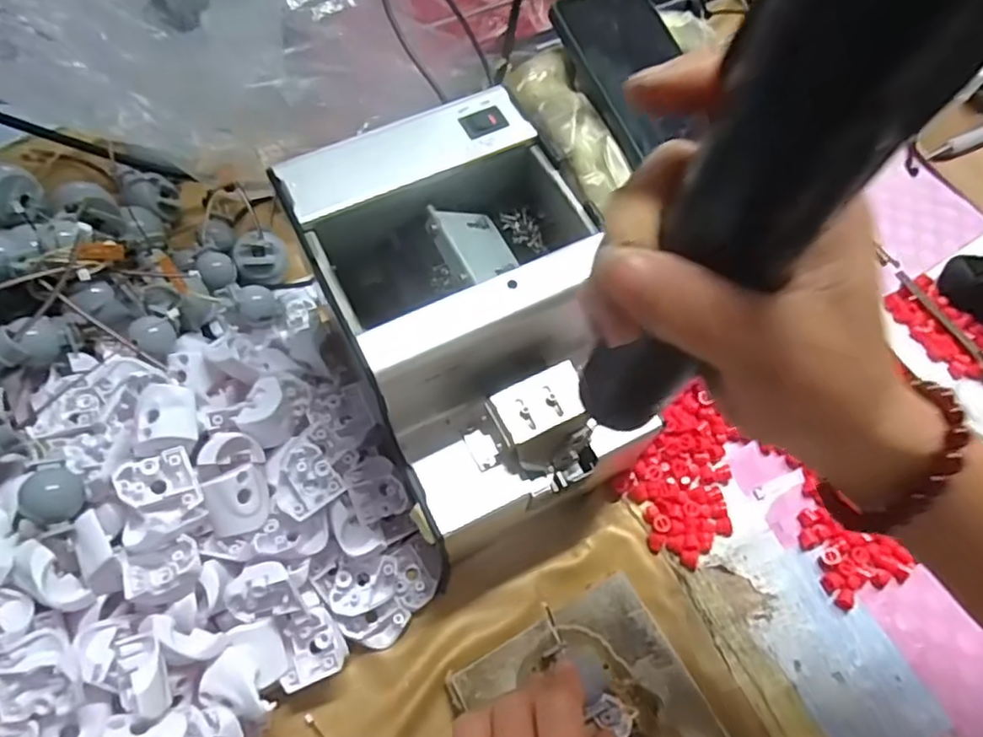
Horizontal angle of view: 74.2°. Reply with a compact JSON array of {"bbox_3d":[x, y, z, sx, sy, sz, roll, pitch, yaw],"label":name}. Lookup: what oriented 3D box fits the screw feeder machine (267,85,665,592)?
[{"bbox_3d":[-0.009,-0.018,0.343,0.126,0.136,0.182,-23,66,-12],"label":"screw feeder machine"}]

